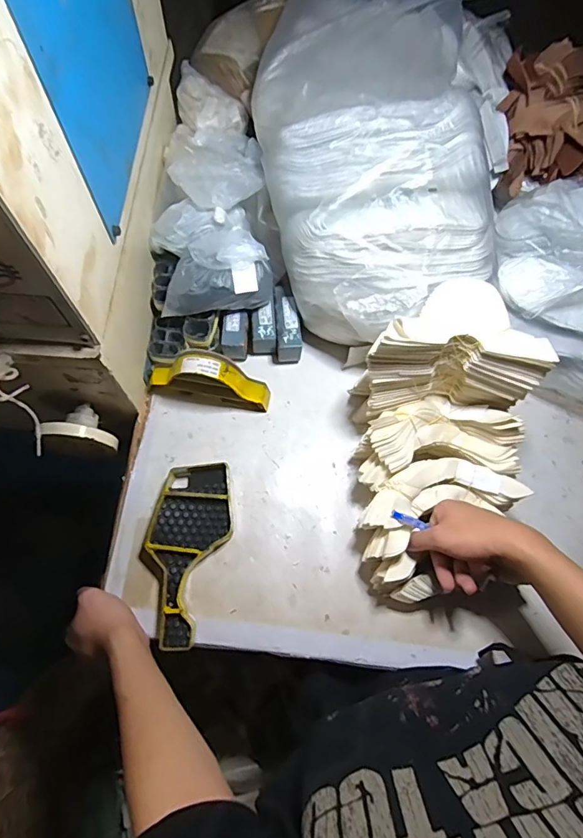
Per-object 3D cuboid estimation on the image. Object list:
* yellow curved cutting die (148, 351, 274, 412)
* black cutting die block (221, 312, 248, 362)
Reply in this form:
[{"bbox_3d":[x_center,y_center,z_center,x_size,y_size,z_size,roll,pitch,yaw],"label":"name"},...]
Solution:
[{"bbox_3d":[-0.111,-0.049,0.617,0.159,0.097,0.035,7,66,1],"label":"yellow curved cutting die"},{"bbox_3d":[-0.078,-0.115,0.655,0.034,0.051,0.048,0,66,-2],"label":"black cutting die block"}]

